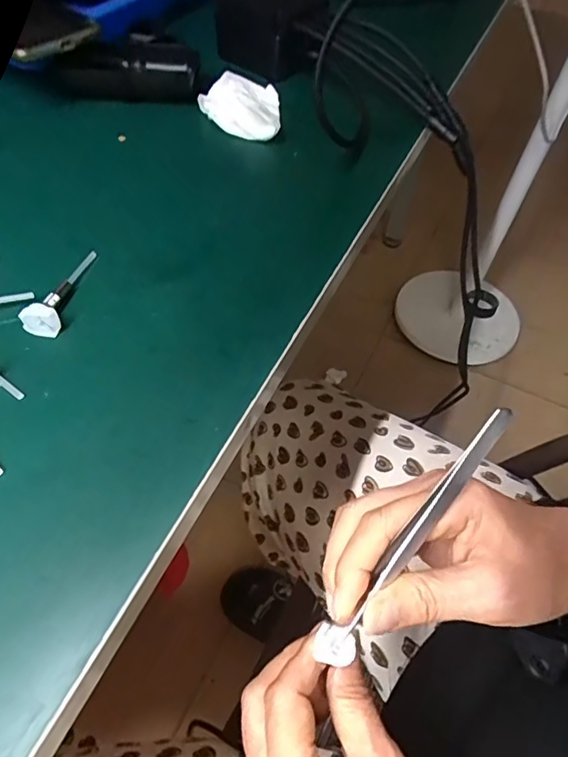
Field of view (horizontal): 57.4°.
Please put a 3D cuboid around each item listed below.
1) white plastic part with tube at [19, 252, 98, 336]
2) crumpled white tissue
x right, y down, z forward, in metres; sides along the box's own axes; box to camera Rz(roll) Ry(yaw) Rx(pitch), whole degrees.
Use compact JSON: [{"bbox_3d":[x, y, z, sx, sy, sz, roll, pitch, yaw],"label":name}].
[{"bbox_3d":[-0.124,-0.052,0.290,0.019,0.013,0.065,7,55,3],"label":"white plastic part with tube"},{"bbox_3d":[-0.027,-0.212,0.405,0.068,0.014,0.065,19,56,11],"label":"crumpled white tissue"}]

